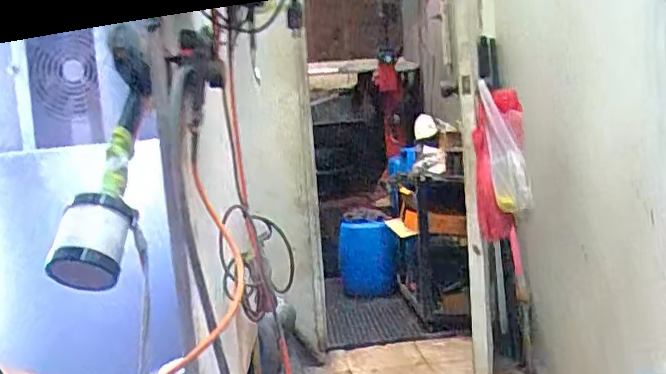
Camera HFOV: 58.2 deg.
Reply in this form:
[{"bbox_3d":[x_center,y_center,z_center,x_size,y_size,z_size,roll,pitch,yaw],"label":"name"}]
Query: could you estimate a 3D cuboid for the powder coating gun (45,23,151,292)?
[{"bbox_3d":[-0.296,-0.058,0.815,0.089,0.399,0.085,-3,-30,8],"label":"powder coating gun"}]

